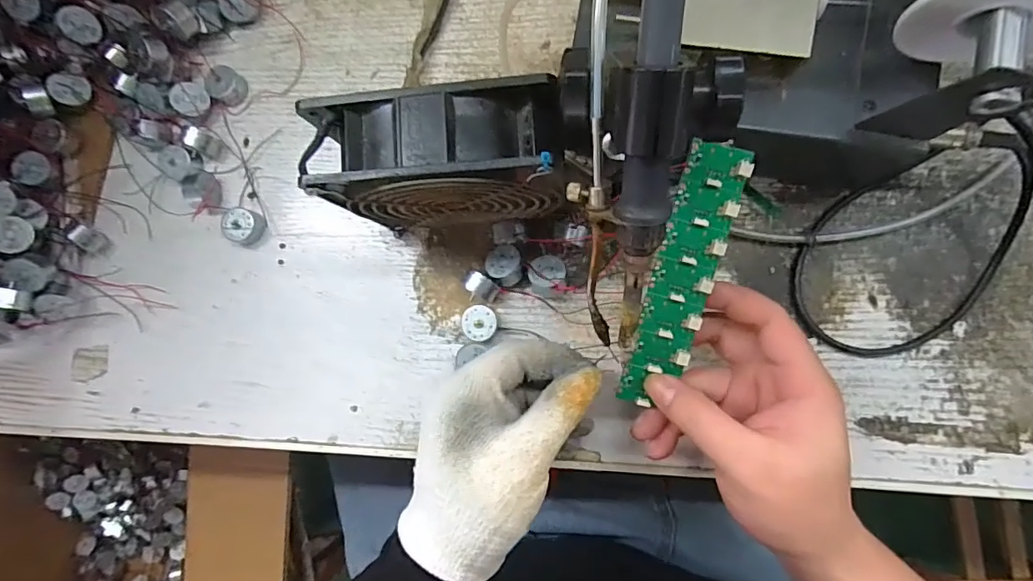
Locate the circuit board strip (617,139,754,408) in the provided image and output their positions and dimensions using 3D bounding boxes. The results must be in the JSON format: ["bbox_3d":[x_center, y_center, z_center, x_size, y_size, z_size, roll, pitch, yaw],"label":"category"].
[{"bbox_3d":[0.084,-0.005,0.259,0.031,0.005,0.136,17,101,8],"label":"circuit board strip"}]

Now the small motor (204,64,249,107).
[{"bbox_3d":[-0.207,-0.146,0.361,0.026,0.014,0.023,35,91,8],"label":"small motor"}]

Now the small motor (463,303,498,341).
[{"bbox_3d":[-0.023,0.021,0.327,0.022,0.013,0.022,2,86,7],"label":"small motor"}]

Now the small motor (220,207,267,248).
[{"bbox_3d":[-0.188,-0.044,0.348,0.027,0.012,0.025,0,86,7],"label":"small motor"}]

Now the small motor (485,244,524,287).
[{"bbox_3d":[-0.006,-0.016,0.326,0.022,0.020,0.026,-44,82,2],"label":"small motor"}]

